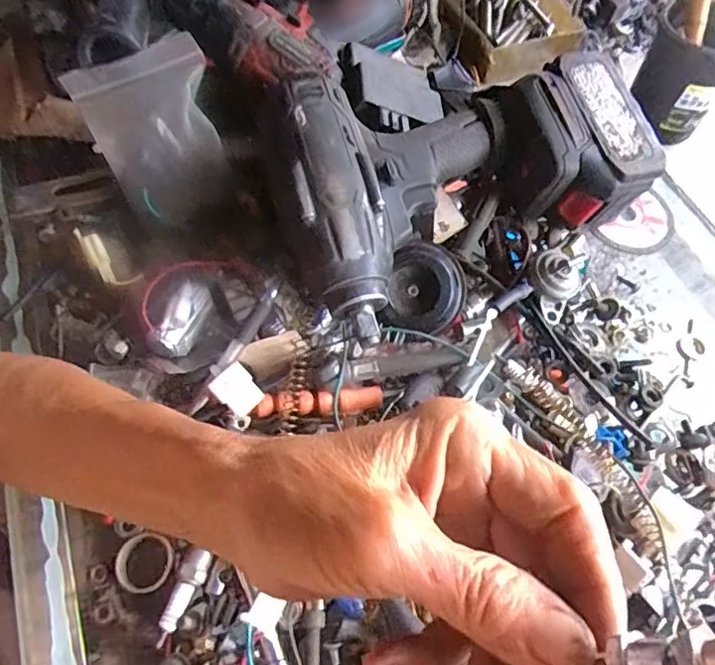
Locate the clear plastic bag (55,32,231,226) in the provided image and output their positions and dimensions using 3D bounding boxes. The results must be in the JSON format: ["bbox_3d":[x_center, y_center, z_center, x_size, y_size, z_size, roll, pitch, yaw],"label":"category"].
[{"bbox_3d":[-0.139,-0.143,0.394,0.087,0.054,0.123,-26,65,-15],"label":"clear plastic bag"}]

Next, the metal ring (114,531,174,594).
[{"bbox_3d":[-0.117,0.128,0.308,0.032,0.008,0.030,1,61,-1],"label":"metal ring"}]

